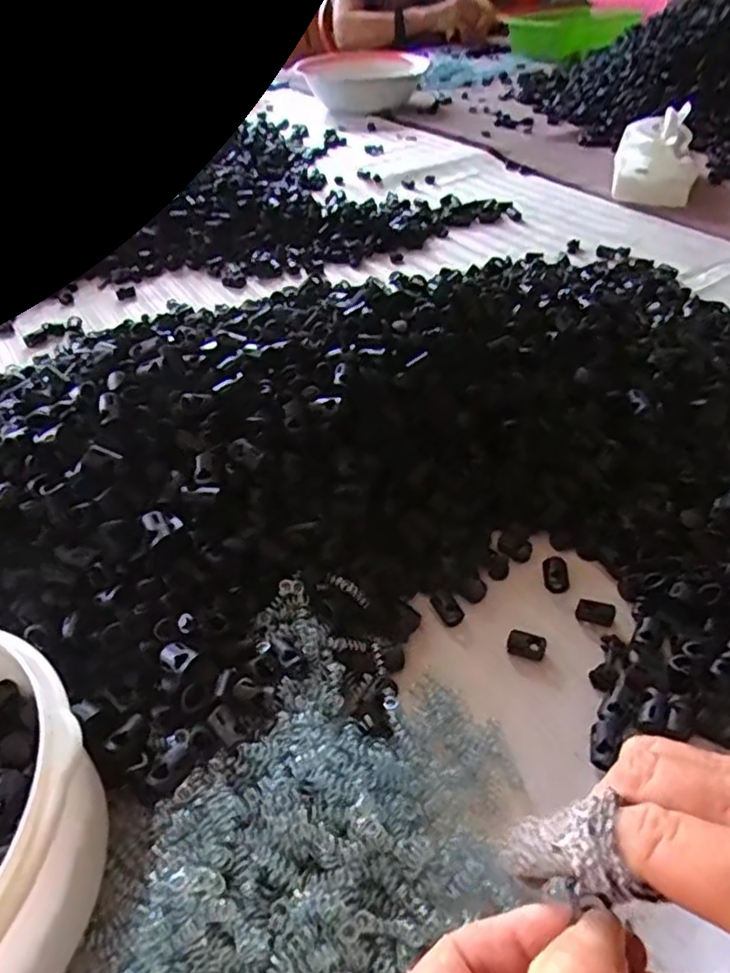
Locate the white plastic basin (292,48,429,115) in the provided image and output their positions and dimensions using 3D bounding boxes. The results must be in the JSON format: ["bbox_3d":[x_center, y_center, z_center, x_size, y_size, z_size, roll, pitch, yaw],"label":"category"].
[{"bbox_3d":[-0.004,-0.744,1.177,0.223,0.064,0.207,-2,43,2],"label":"white plastic basin"}]

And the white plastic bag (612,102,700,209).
[{"bbox_3d":[0.352,-0.397,0.775,0.092,0.071,0.123,11,43,15],"label":"white plastic bag"}]

